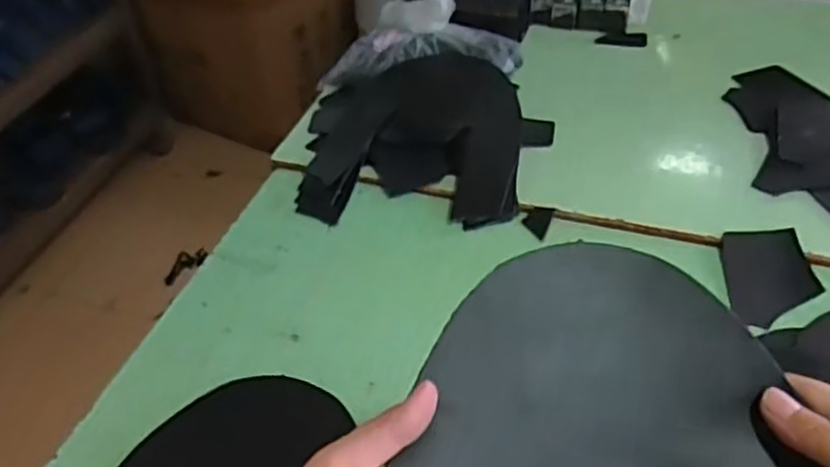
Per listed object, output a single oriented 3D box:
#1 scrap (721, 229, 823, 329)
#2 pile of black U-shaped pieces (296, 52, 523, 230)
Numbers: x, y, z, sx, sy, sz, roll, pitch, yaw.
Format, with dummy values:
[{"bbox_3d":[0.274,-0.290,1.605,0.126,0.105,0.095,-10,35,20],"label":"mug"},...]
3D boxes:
[{"bbox_3d":[0.315,0.037,0.651,0.074,0.004,0.099,-2,51,12],"label":"scrap"},{"bbox_3d":[-0.003,-0.112,0.807,0.237,0.036,0.254,-5,43,-1],"label":"pile of black U-shaped pieces"}]

